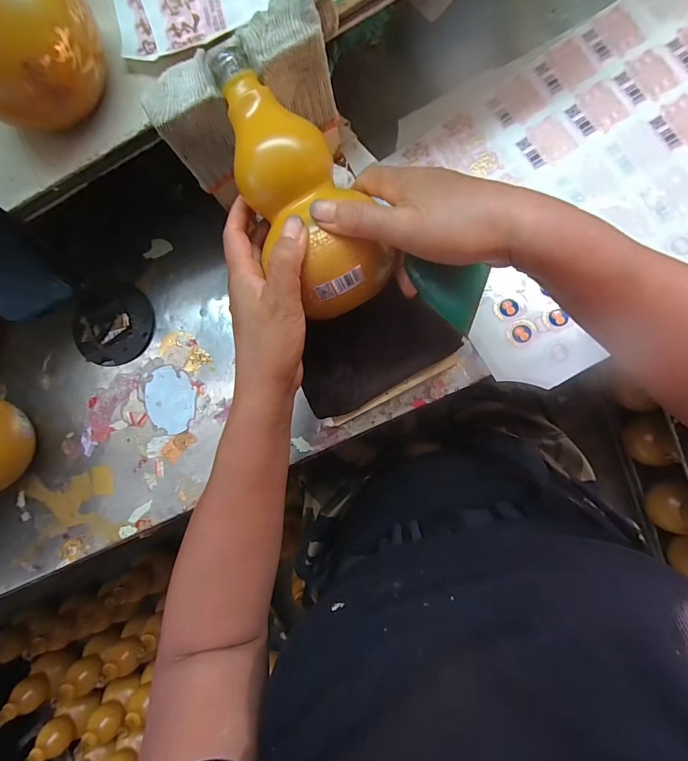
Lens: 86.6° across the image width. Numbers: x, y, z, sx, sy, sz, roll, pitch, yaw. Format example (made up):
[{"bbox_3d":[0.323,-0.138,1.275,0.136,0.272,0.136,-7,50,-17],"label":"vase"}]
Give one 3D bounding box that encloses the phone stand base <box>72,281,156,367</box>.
[{"bbox_3d":[-0.250,-0.062,0.393,0.086,0.011,0.086,-5,91,0],"label":"phone stand base"}]

